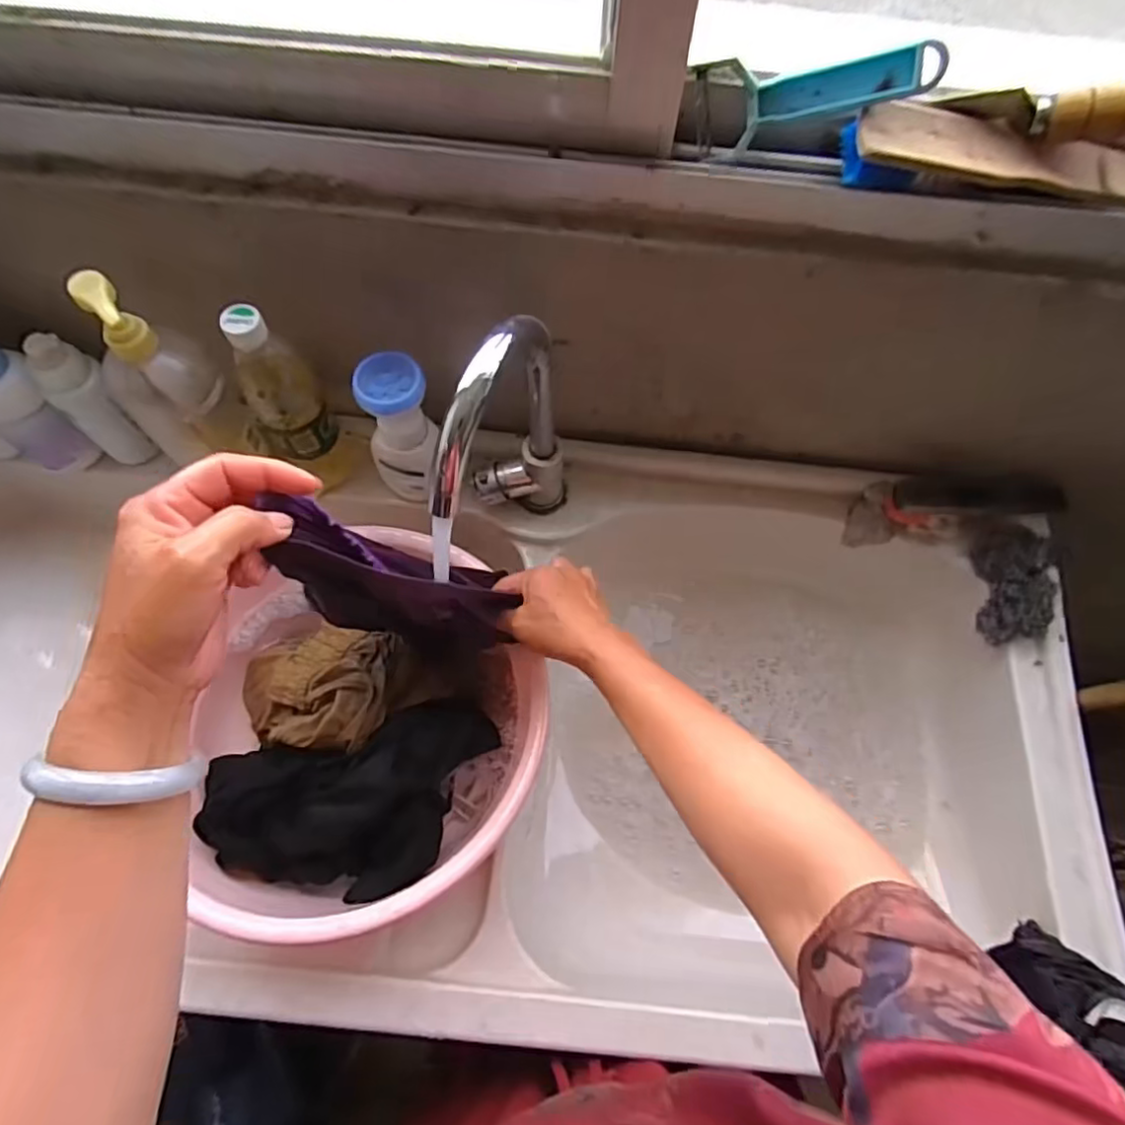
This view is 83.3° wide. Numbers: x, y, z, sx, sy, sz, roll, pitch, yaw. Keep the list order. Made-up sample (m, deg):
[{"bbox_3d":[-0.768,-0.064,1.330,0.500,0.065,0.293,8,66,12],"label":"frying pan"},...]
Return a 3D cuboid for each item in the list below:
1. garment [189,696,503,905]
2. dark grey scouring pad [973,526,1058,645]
[{"bbox_3d":[-0.186,0.220,0.568,0.257,0.061,0.144,-14,71,-7],"label":"garment"},{"bbox_3d":[0.493,0.021,0.685,0.061,0.050,0.125,7,70,1],"label":"dark grey scouring pad"}]

